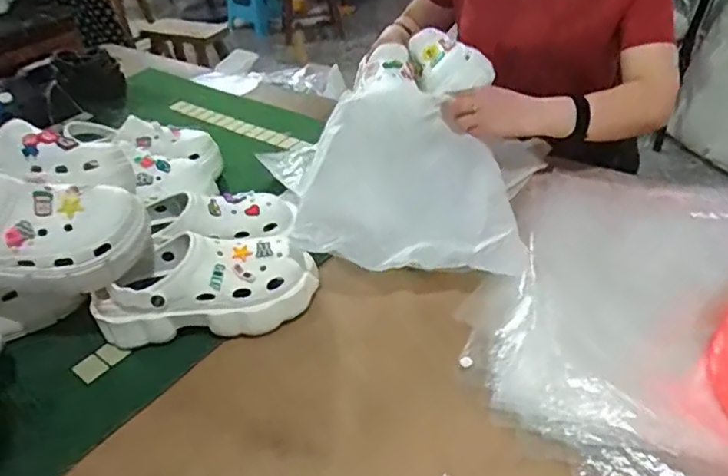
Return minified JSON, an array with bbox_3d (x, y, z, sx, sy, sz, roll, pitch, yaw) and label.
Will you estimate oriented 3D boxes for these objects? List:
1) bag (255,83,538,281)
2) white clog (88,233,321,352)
[{"bbox_3d":[0.041,-0.095,0.800,0.310,0.095,0.308,1,38,5],"label":"bag"},{"bbox_3d":[-0.196,0.058,0.710,0.267,0.095,0.096,-6,38,-4],"label":"white clog"}]

